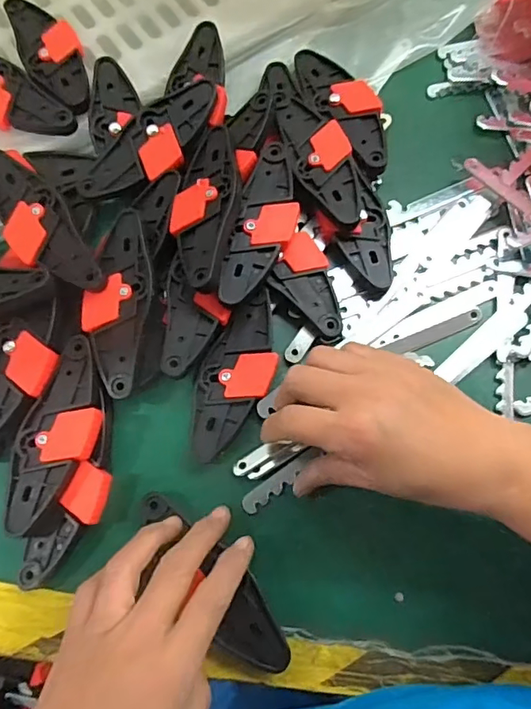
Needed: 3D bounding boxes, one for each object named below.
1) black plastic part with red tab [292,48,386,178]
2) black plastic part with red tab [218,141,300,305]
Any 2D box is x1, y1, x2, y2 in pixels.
[{"bbox_3d":[0.064,-0.195,0.402,0.046,0.011,0.122,-29,78,-8],"label":"black plastic part with red tab"},{"bbox_3d":[0.000,-0.088,0.360,0.040,0.021,0.120,13,76,3],"label":"black plastic part with red tab"}]

